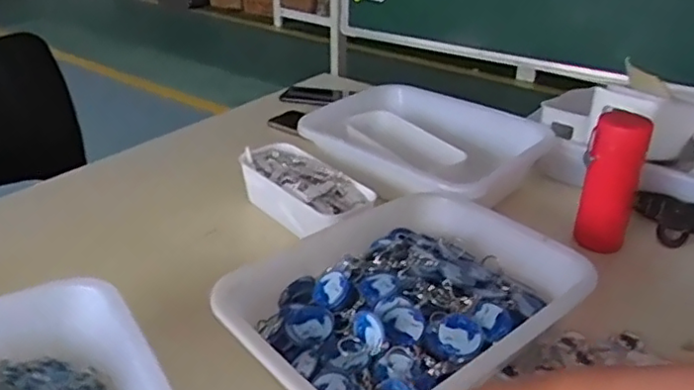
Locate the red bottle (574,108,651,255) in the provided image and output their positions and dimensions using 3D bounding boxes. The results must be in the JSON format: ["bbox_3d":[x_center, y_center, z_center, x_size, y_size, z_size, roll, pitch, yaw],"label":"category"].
[{"bbox_3d":[0.327,-0.017,0.760,0.066,0.166,0.059,13,31,19],"label":"red bottle"}]

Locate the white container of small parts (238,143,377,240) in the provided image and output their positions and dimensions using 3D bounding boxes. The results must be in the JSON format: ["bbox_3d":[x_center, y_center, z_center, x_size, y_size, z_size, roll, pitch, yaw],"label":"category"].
[{"bbox_3d":[-0.058,-0.004,0.828,0.095,0.057,0.219,-19,35,-32],"label":"white container of small parts"}]

